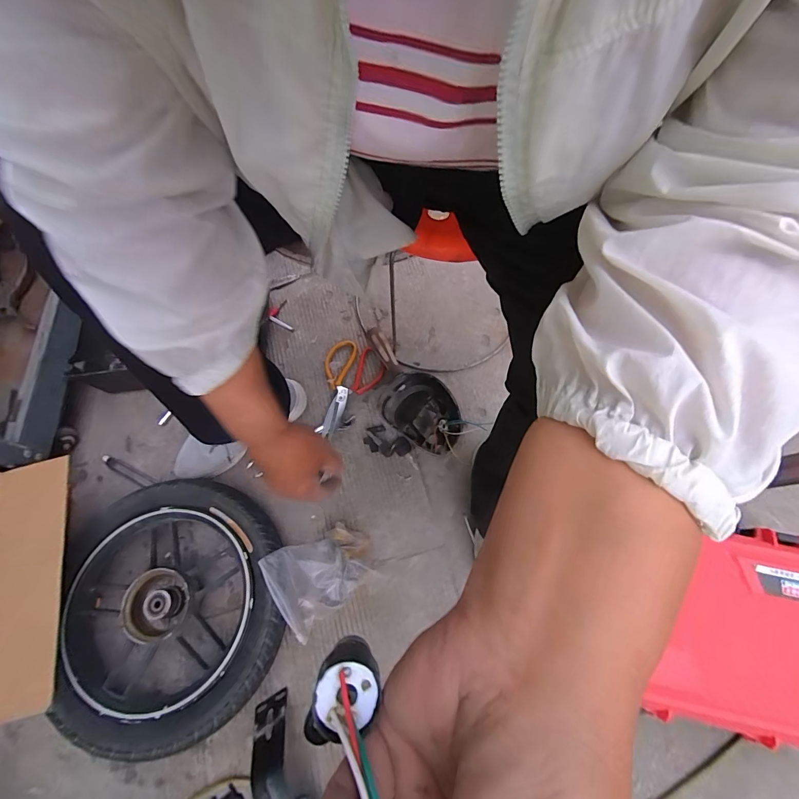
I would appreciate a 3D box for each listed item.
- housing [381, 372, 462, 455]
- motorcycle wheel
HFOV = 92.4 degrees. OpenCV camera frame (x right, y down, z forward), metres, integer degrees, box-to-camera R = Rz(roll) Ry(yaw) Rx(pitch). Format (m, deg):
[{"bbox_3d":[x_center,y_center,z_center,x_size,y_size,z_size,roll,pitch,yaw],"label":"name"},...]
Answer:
[{"bbox_3d":[0.043,0.024,0.678,0.144,0.073,0.109,30,72,12],"label":"housing"},{"bbox_3d":[-0.327,0.300,0.580,0.300,0.078,0.347,-7,69,-2],"label":"motorcycle wheel"}]

